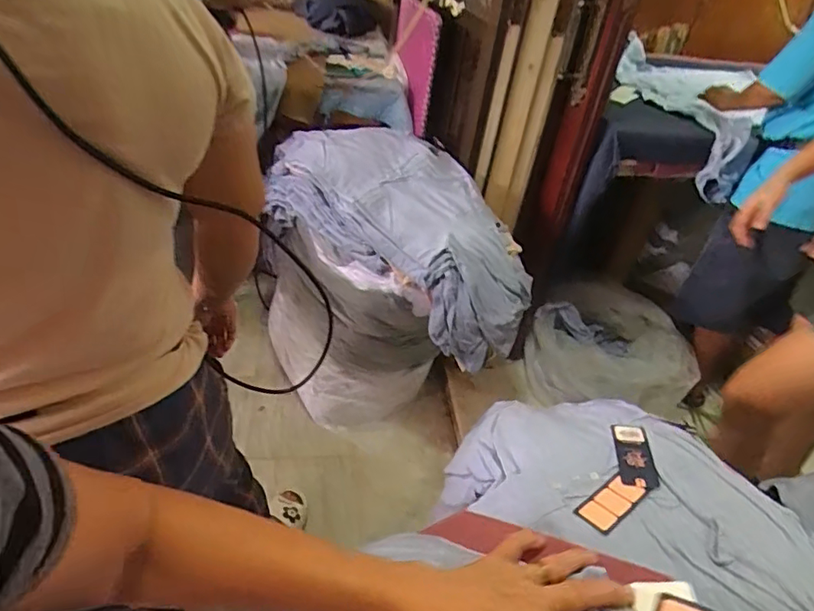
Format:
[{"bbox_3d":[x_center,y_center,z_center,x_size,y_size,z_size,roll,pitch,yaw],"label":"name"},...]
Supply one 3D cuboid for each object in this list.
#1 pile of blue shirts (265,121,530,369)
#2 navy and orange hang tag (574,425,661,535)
[{"bbox_3d":[-0.013,-0.203,1.381,0.805,0.270,0.358,40,50,20],"label":"pile of blue shirts"},{"bbox_3d":[0.274,0.214,0.664,0.068,0.017,0.189,21,41,26],"label":"navy and orange hang tag"}]

